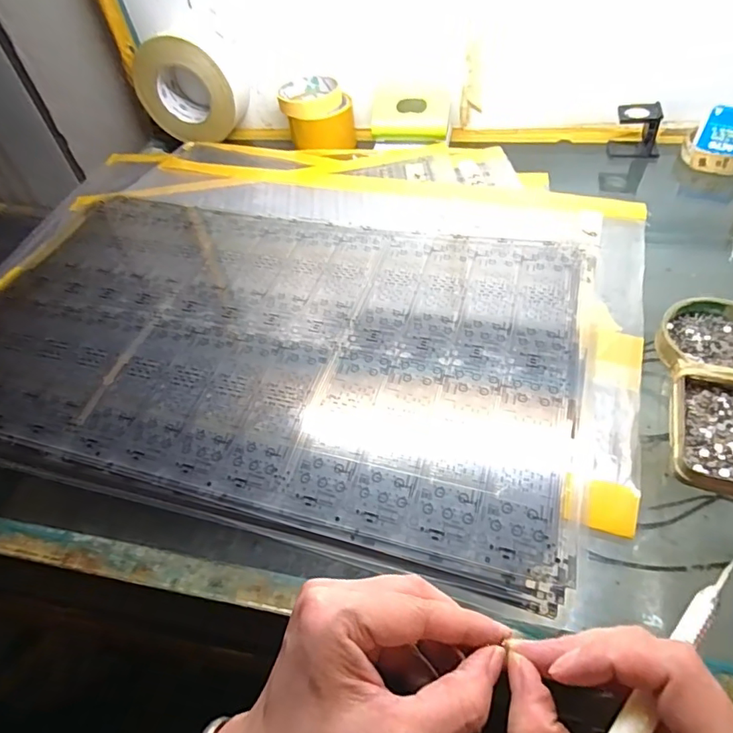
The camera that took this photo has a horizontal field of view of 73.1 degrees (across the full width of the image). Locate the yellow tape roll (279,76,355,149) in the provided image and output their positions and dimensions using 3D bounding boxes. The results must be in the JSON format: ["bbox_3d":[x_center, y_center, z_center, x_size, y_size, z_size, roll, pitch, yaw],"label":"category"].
[{"bbox_3d":[-0.066,-0.348,0.677,0.092,0.064,0.092,-9,49,-1],"label":"yellow tape roll"}]

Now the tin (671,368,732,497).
[{"bbox_3d":[0.245,0.045,0.338,0.062,0.013,0.092,14,53,18],"label":"tin"}]

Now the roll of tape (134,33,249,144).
[{"bbox_3d":[-0.246,-0.389,0.694,0.140,0.124,0.064,4,50,10],"label":"roll of tape"}]

